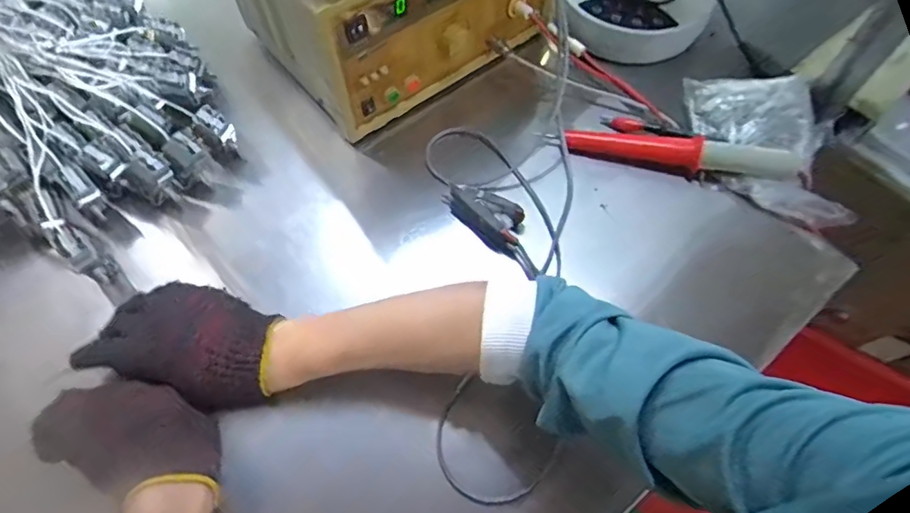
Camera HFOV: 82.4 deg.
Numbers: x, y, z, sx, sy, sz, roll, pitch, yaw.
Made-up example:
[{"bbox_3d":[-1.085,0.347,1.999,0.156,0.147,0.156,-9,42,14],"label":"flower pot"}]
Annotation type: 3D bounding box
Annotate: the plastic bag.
[{"bbox_3d":[0.371,-0.131,0.602,0.180,0.050,0.193,1,62,-1],"label":"plastic bag"}]

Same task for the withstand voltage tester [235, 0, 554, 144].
[{"bbox_3d":[-0.075,-0.323,0.601,0.315,0.178,0.237,-30,67,-16],"label":"withstand voltage tester"}]

